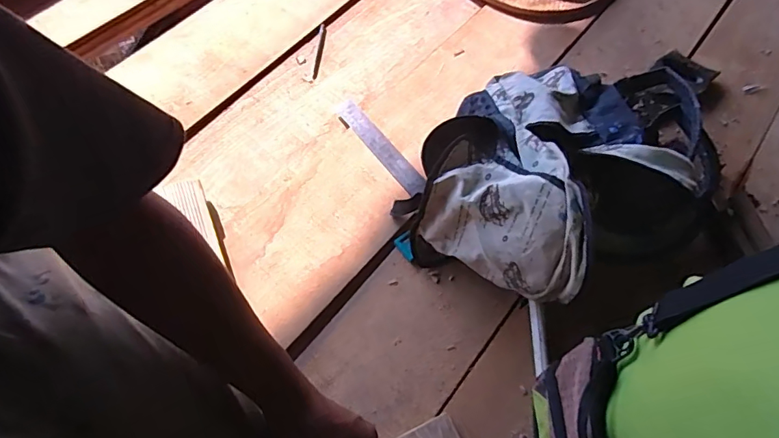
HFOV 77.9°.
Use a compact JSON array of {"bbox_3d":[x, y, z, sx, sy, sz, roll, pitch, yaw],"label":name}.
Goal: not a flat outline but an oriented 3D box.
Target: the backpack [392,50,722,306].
[{"bbox_3d":[0.206,-0.047,0.694,0.355,0.207,0.323,-22,69,-15],"label":"backpack"}]

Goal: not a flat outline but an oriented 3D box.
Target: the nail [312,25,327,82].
[{"bbox_3d":[-0.130,-0.314,0.909,0.013,0.011,0.125,6,64,0],"label":"nail"}]

